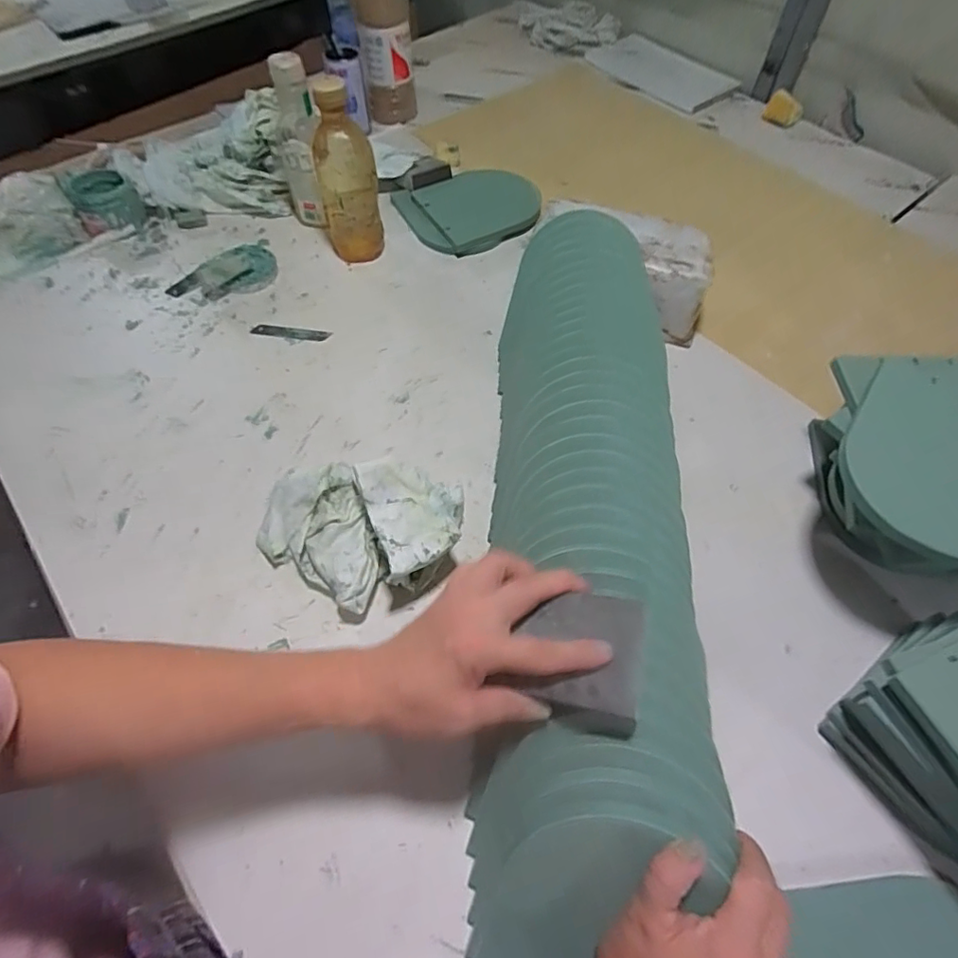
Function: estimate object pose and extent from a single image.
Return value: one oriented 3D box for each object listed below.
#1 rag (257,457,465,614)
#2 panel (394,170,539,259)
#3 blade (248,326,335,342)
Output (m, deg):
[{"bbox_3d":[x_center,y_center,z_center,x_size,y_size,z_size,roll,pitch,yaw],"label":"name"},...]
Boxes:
[{"bbox_3d":[-0.114,0.046,0.503,0.186,0.090,0.130,5,59,2],"label":"rag"},{"bbox_3d":[-0.011,-0.401,0.810,0.193,0.032,0.163,-18,61,-12],"label":"panel"},{"bbox_3d":[-0.241,-0.186,0.697,0.102,0.004,0.016,7,71,4],"label":"blade"}]

